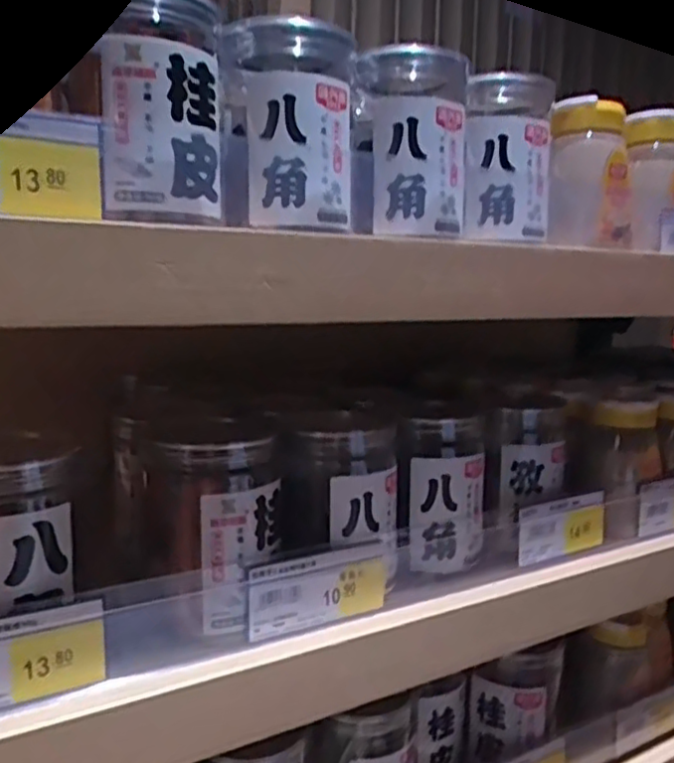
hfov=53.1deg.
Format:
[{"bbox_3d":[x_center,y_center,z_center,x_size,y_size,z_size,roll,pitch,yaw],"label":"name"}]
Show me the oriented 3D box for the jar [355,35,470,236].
[{"bbox_3d":[0.040,-0.129,0.361,0.060,0.096,0.049,2,8,5],"label":"jar"}]

